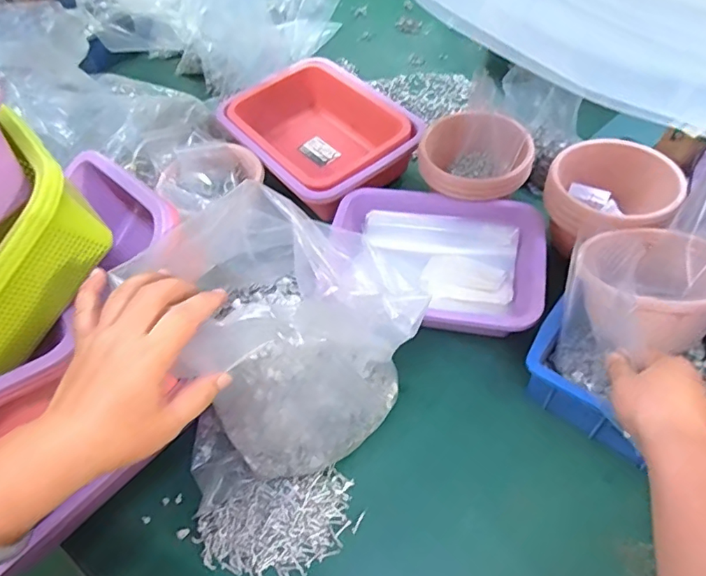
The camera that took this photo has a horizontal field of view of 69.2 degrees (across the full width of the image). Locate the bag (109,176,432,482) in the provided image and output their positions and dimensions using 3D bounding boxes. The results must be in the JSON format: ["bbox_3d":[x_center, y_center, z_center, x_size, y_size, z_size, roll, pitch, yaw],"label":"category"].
[{"bbox_3d":[-0.055,0.032,0.502,0.191,0.217,0.231,35,64,26],"label":"bag"}]

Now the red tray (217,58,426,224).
[{"bbox_3d":[-0.043,-0.244,0.808,0.250,0.073,0.289,-33,58,-18],"label":"red tray"}]

